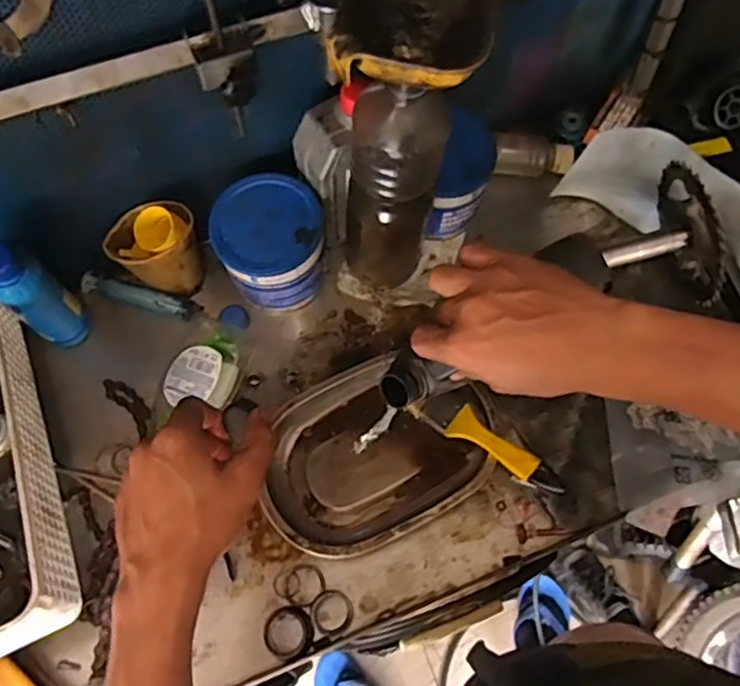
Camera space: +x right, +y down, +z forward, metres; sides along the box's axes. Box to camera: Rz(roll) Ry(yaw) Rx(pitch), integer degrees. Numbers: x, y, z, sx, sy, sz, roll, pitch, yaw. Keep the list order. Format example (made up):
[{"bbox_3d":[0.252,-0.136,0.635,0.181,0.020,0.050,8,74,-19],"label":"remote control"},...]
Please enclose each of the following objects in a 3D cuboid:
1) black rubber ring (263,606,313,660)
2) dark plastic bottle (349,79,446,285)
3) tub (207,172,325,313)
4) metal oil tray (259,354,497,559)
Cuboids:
[{"bbox_3d":[-0.068,0.243,0.539,0.040,0.018,0.040,0,68,1],"label":"black rubber ring"},{"bbox_3d":[0.021,-0.135,0.564,0.076,0.251,0.074,0,68,1],"label":"dark plastic bottle"},{"bbox_3d":[-0.096,-0.096,0.636,0.100,0.092,0.099,0,68,1],"label":"tub"},{"bbox_3d":[0.007,0.097,0.594,0.214,0.034,0.155,-27,70,-10],"label":"metal oil tray"}]

